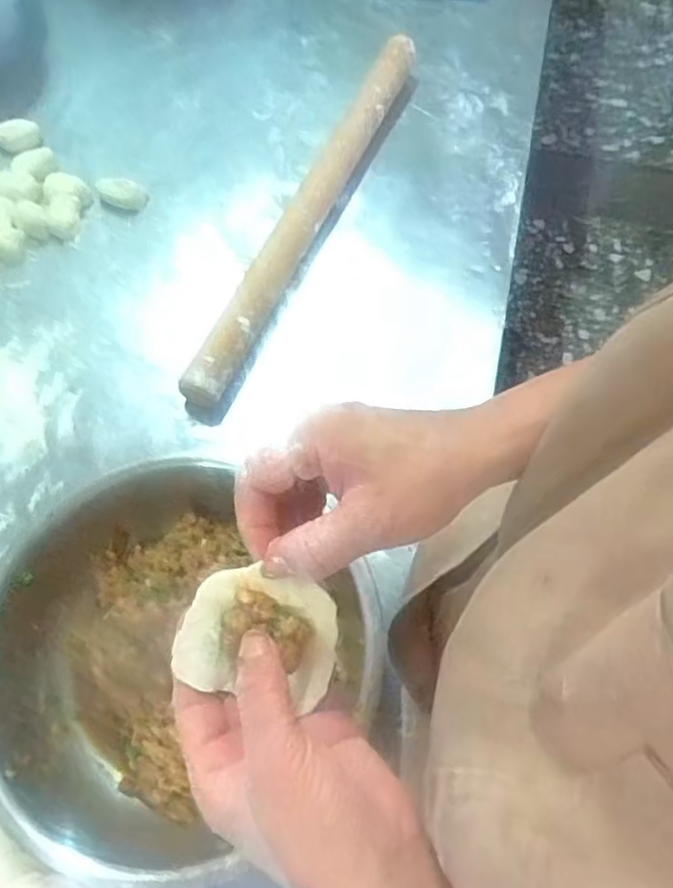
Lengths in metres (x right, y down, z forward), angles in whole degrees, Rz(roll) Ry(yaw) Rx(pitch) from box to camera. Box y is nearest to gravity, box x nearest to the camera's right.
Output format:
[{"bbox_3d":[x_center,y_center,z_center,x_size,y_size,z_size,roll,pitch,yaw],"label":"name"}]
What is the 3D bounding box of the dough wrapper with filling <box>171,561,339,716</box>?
[{"bbox_3d":[-0.033,0.087,0.292,0.070,0.015,0.060,24,99,-2],"label":"dough wrapper with filling"}]

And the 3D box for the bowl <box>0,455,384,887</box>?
[{"bbox_3d":[-0.107,0.150,0.466,0.265,0.088,0.265,0,66,0],"label":"bowl"}]

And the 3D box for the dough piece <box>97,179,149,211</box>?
[{"bbox_3d":[-0.227,-0.264,0.683,0.053,0.016,0.025,17,67,7],"label":"dough piece"}]

